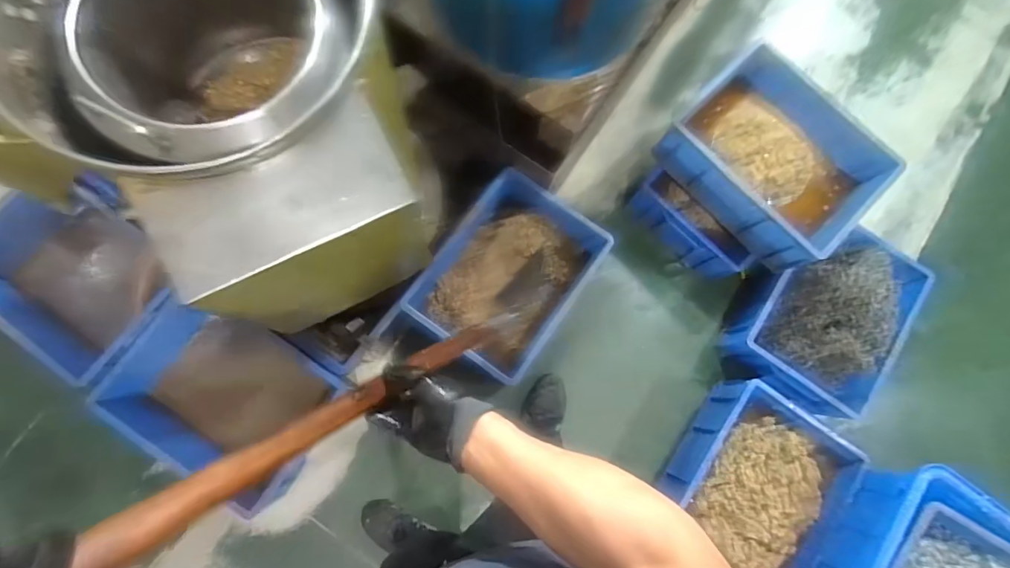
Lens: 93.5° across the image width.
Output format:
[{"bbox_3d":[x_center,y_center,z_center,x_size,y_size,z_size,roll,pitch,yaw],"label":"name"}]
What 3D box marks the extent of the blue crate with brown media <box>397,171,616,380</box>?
[{"bbox_3d":[0.010,-0.017,1.327,0.387,0.161,0.490,37,78,3],"label":"blue crate with brown media"}]

